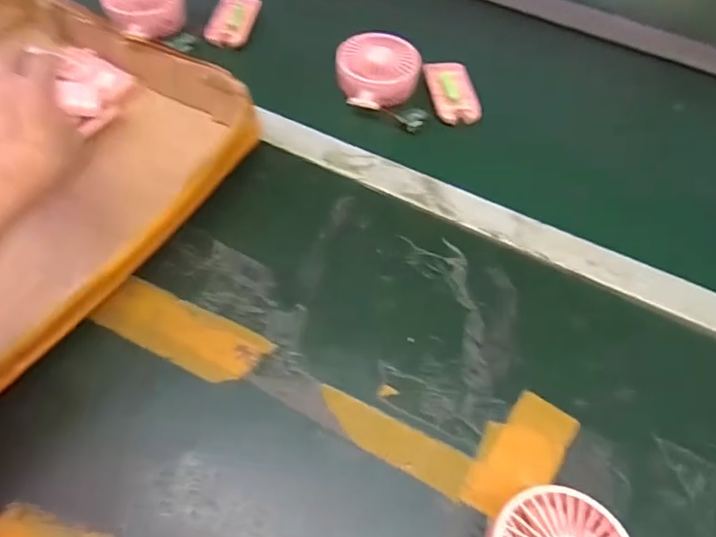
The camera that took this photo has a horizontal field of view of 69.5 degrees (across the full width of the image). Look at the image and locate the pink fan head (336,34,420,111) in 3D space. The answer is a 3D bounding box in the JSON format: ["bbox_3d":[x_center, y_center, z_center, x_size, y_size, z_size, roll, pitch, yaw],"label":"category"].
[{"bbox_3d":[0.022,-0.212,0.564,0.090,0.042,0.087,6,56,0],"label":"pink fan head"}]

